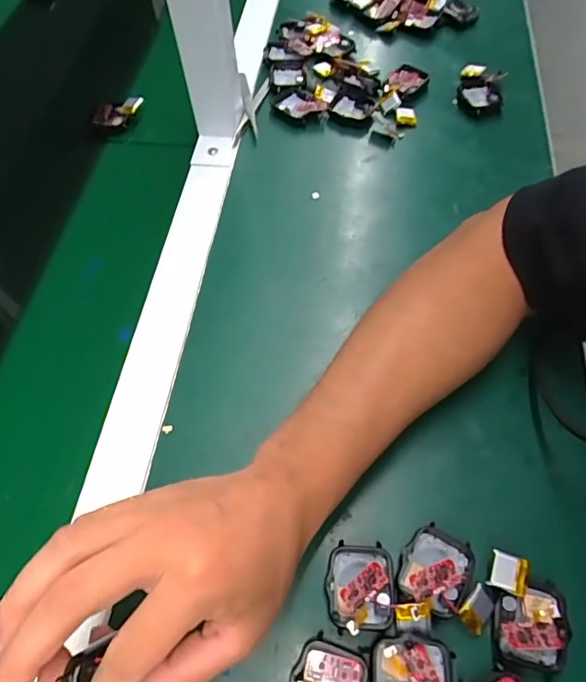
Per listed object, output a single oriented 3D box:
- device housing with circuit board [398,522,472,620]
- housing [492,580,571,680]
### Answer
[{"bbox_3d":[0.084,0.132,0.290,0.038,0.012,0.043,27,65,16],"label":"device housing with circuit board"},{"bbox_3d":[0.132,0.158,0.276,0.040,0.008,0.043,4,61,4],"label":"housing"}]

